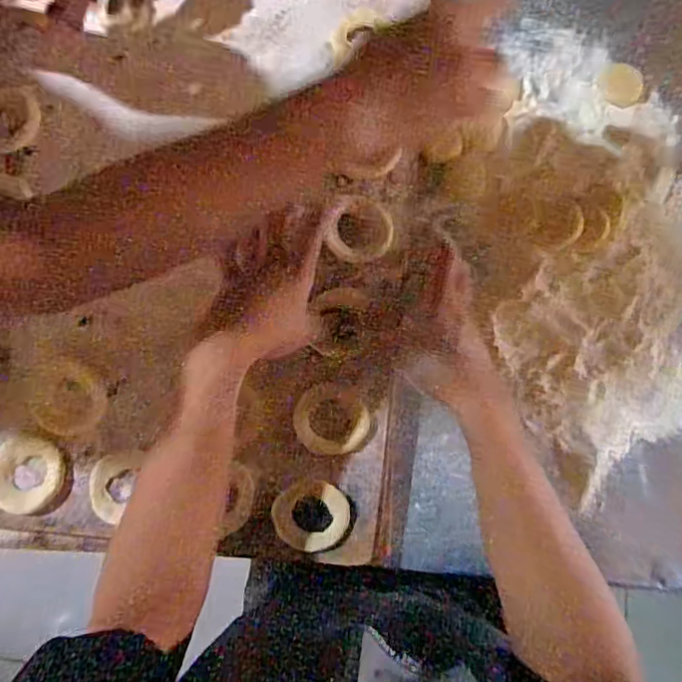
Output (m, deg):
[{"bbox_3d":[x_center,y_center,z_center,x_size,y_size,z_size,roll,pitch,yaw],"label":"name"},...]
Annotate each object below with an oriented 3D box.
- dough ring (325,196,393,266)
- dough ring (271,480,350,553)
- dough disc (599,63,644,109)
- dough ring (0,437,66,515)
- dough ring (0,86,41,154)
[{"bbox_3d":[0.018,-0.102,0.548,0.060,0.015,0.062,0,84,0],"label":"dough ring"},{"bbox_3d":[-0.026,0.151,0.517,0.065,0.011,0.058,10,84,1],"label":"dough ring"},{"bbox_3d":[0.282,-0.259,0.605,0.044,0.011,0.041,0,84,0],"label":"dough disc"},{"bbox_3d":[-0.272,0.115,0.516,0.065,0.013,0.059,38,85,4],"label":"dough ring"},{"bbox_3d":[-0.308,-0.205,0.554,0.052,0.014,0.062,37,85,4],"label":"dough ring"}]

